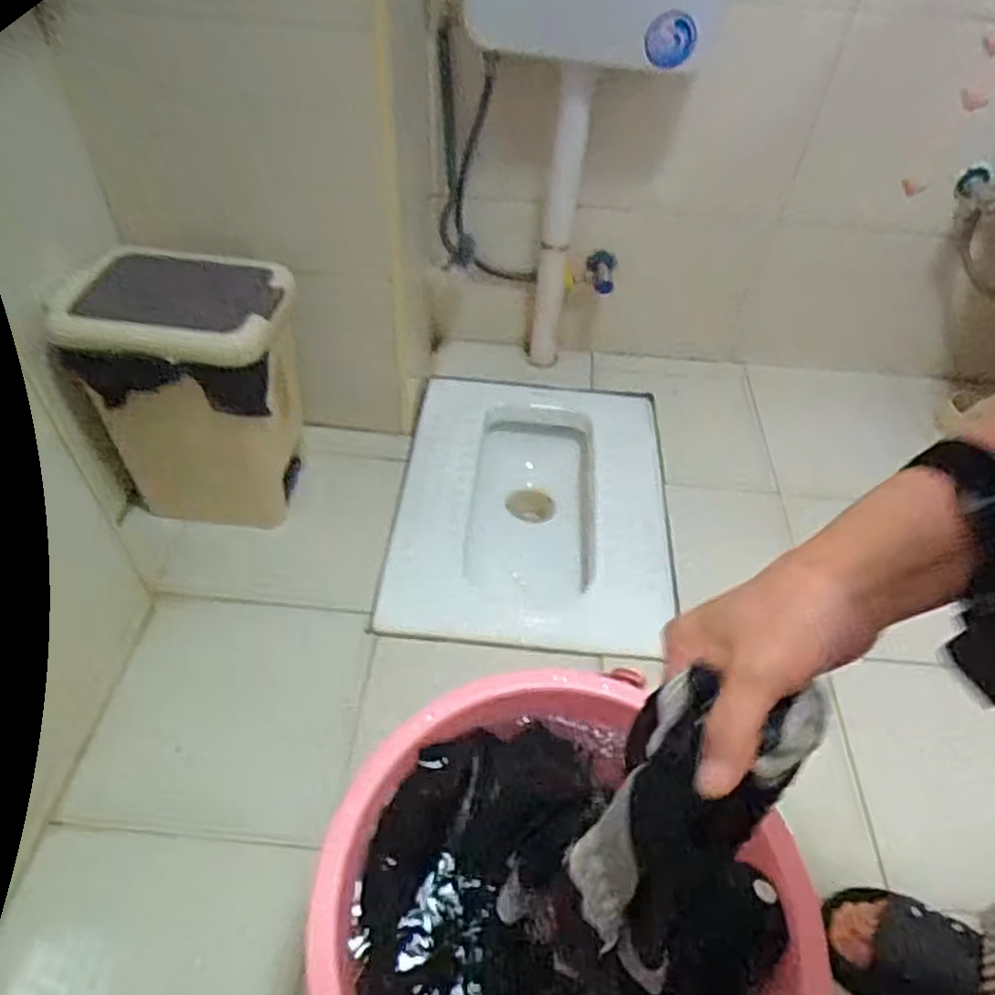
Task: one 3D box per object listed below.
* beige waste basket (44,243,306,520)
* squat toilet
[{"bbox_3d":[-0.407,-0.141,0.990,0.243,0.345,0.200,5,47,0],"label":"beige waste basket"},{"bbox_3d":[0.063,0.053,1.198,0.430,0.214,0.557,6,47,1],"label":"squat toilet"}]

